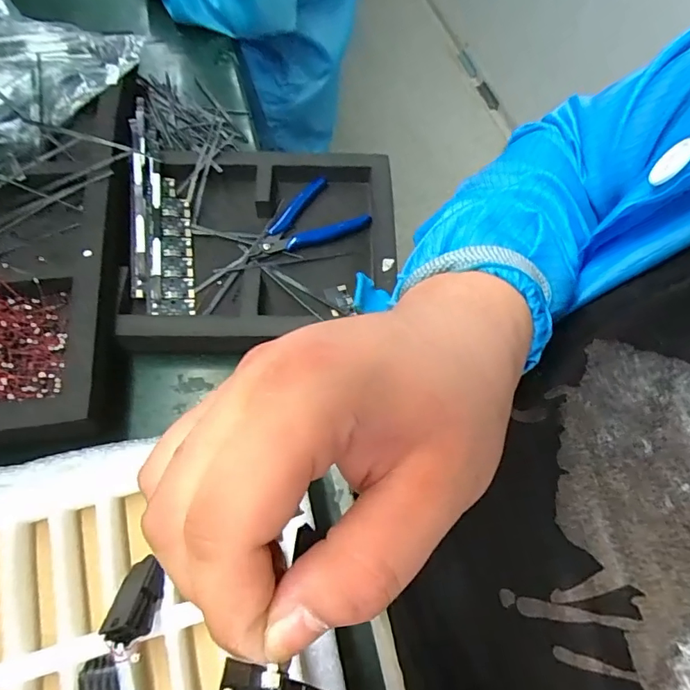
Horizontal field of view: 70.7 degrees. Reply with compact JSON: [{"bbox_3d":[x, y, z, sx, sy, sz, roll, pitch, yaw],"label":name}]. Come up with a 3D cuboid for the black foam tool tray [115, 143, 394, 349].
[{"bbox_3d":[-0.080,-0.093,0.448,0.247,0.037,0.216,2,60,-1],"label":"black foam tool tray"}]

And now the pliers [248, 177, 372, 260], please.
[{"bbox_3d":[-0.038,-0.113,0.462,0.108,0.012,0.076,-40,68,-22],"label":"pliers"}]

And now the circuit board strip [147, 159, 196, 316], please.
[{"bbox_3d":[-0.158,-0.096,0.442,0.037,0.011,0.148,0,66,-23],"label":"circuit board strip"}]

